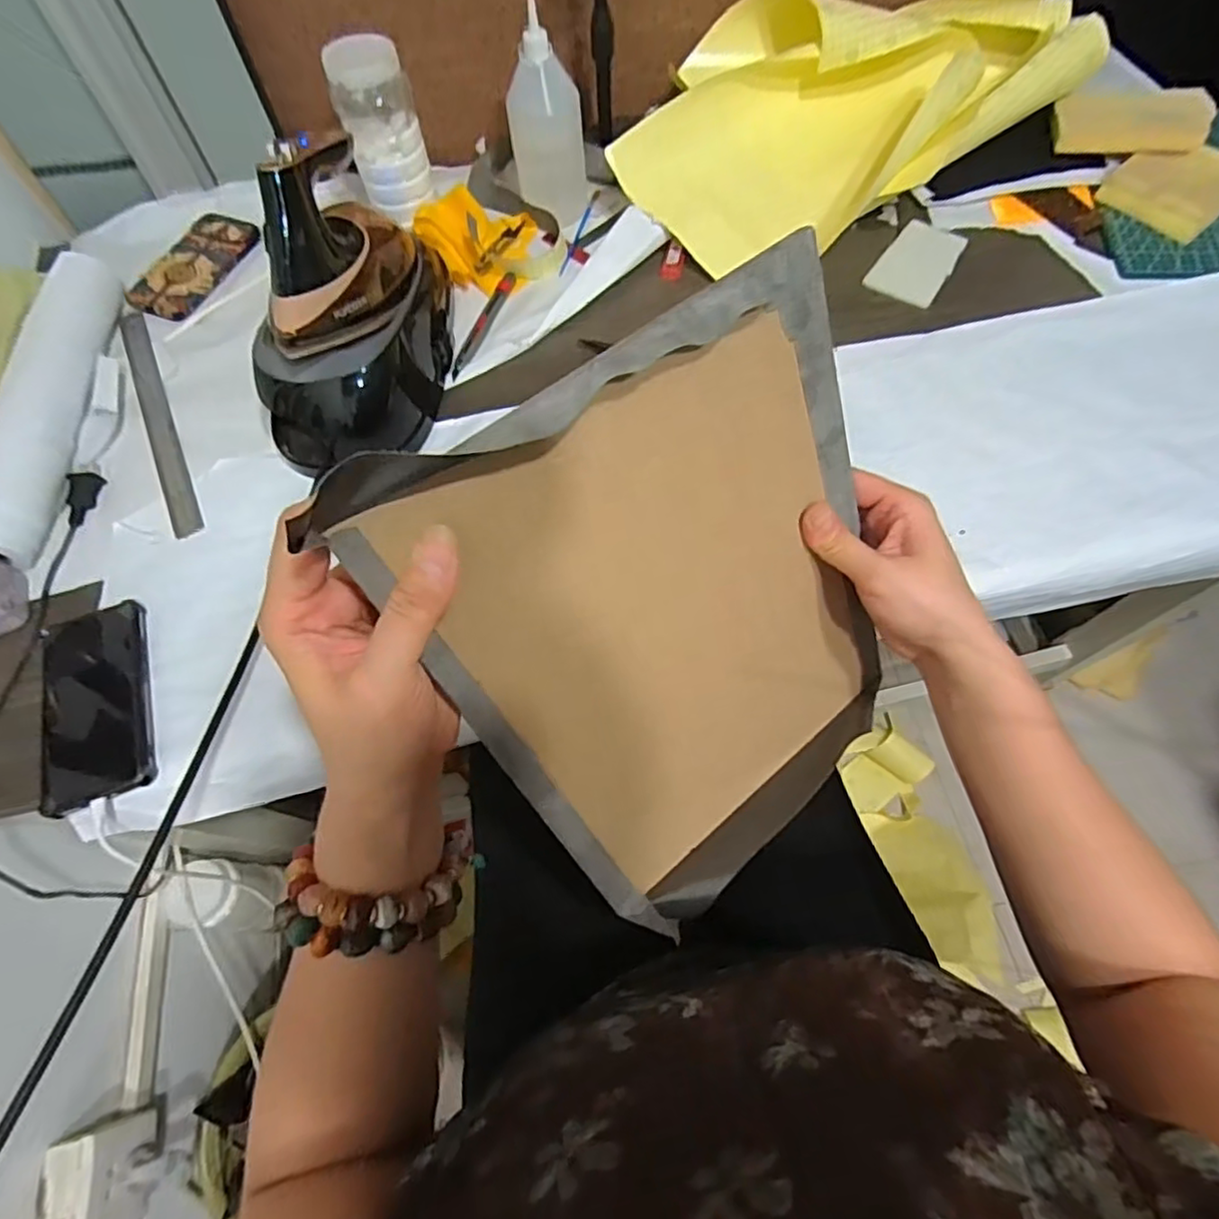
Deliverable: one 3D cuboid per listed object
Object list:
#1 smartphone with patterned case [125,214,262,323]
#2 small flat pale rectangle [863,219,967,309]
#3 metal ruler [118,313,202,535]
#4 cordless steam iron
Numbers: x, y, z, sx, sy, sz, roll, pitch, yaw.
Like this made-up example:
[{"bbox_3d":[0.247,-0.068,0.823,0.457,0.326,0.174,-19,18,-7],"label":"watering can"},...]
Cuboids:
[{"bbox_3d":[-0.477,-0.399,0.745,0.093,0.014,0.160,19,67,11],"label":"smartphone with patterned case"},{"bbox_3d":[0.331,-0.373,0.693,0.072,0.008,0.111,33,78,15],"label":"small flat pale rectangle"},{"bbox_3d":[-0.459,-0.197,0.654,0.027,0.004,0.318,-23,66,-17],"label":"metal ruler"},{"bbox_3d":[-0.245,-0.287,0.582,0.154,0.187,0.261,-4,65,1],"label":"cordless steam iron"}]

